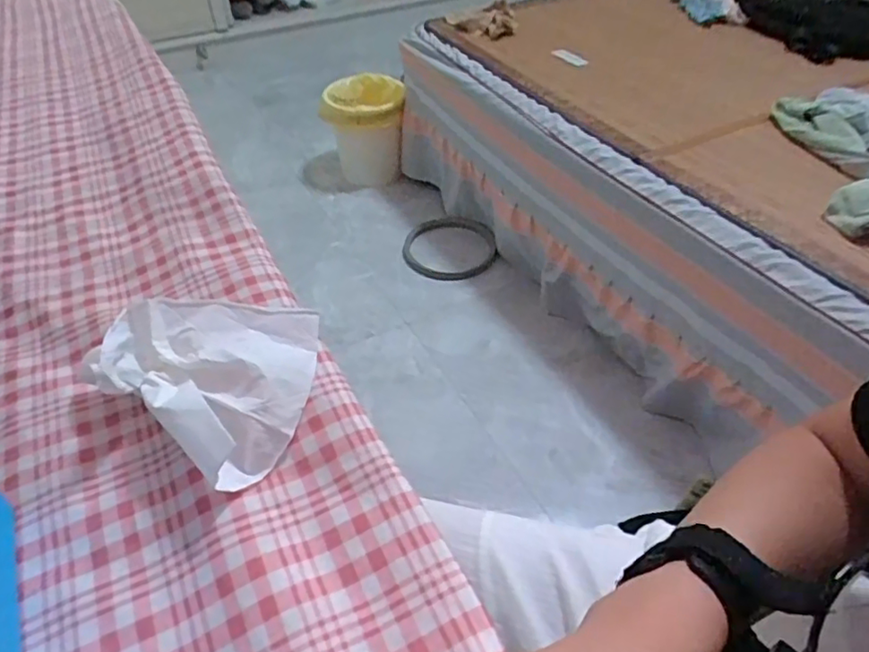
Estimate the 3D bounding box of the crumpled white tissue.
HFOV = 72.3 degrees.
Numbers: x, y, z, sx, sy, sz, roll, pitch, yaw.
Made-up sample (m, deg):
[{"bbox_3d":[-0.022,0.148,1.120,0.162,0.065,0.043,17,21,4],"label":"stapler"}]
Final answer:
[{"bbox_3d":[-0.110,0.020,0.308,0.103,0.041,0.106,19,50,21],"label":"crumpled white tissue"}]

